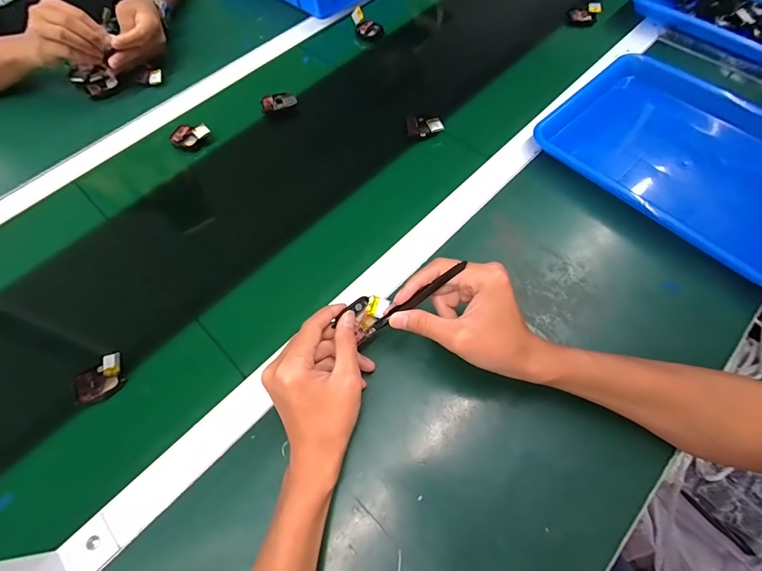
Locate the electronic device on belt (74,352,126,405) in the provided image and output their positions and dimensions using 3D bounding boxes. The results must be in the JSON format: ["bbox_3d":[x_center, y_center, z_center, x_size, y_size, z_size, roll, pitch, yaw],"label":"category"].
[{"bbox_3d":[-0.290,0.096,0.398,0.047,0.016,0.040,-19,63,-8],"label":"electronic device on belt"}]

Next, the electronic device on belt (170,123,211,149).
[{"bbox_3d":[-0.276,-0.217,0.556,0.050,0.017,0.041,-40,67,-18],"label":"electronic device on belt"}]

